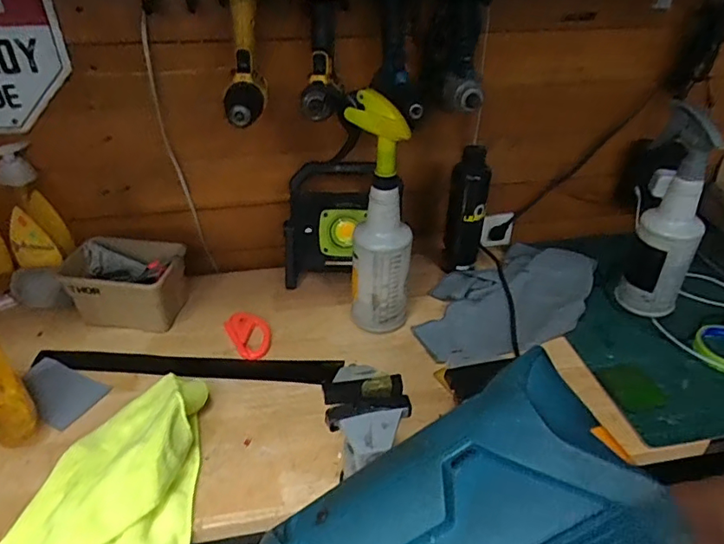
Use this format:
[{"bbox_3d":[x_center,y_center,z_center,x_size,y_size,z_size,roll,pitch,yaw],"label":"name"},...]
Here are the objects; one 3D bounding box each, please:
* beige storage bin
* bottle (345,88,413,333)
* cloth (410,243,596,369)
[{"bbox_3d":[-0.349,0.021,0.798,0.152,0.099,0.103,3,36,3],"label":"beige storage bin"},{"bbox_3d":[0.028,-0.065,0.721,0.084,0.328,0.075,-7,37,-11],"label":"bottle"},{"bbox_3d":[0.235,0.041,0.847,0.347,0.042,0.185,-21,41,-27],"label":"cloth"}]

